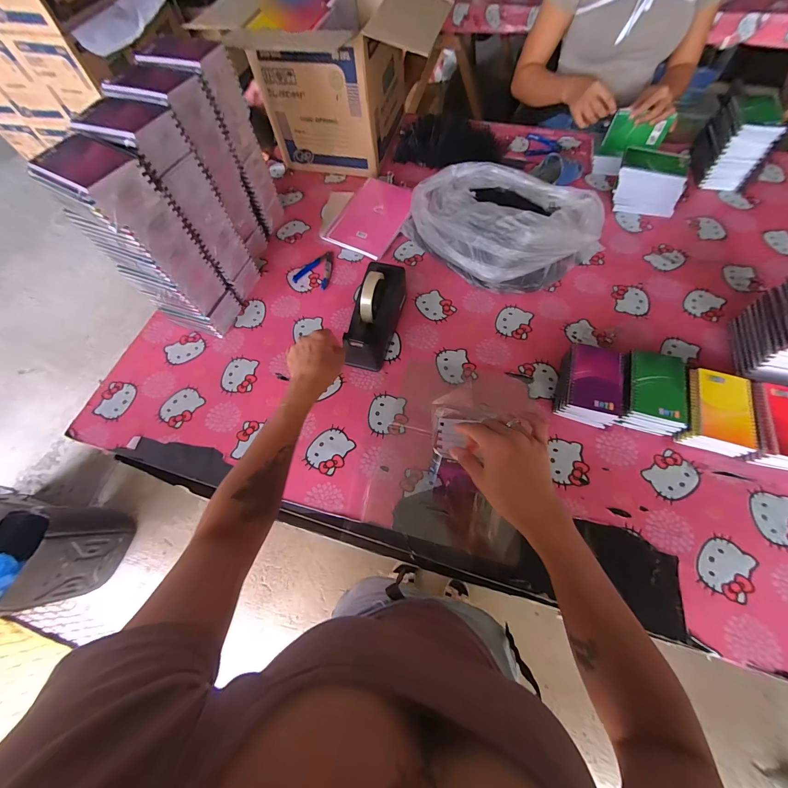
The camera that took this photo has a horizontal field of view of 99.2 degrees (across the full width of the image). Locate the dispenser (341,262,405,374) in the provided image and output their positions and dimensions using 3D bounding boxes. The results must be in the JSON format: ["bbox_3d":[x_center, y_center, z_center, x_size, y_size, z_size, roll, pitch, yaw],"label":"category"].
[{"bbox_3d":[-0.033,-0.155,0.665,0.081,0.120,0.209,10,65,8],"label":"dispenser"}]

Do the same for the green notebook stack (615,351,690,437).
[{"bbox_3d":[0.455,-0.004,0.596,0.097,0.057,0.141,15,66,10],"label":"green notebook stack"}]

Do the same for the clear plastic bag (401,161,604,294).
[{"bbox_3d":[0.231,-0.385,0.732,0.371,0.159,0.269,40,73,19],"label":"clear plastic bag"}]

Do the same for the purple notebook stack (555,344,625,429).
[{"bbox_3d":[0.352,-0.016,0.605,0.095,0.054,0.144,14,66,10],"label":"purple notebook stack"}]

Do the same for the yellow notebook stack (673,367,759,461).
[{"bbox_3d":[0.551,0.030,0.577,0.097,0.048,0.143,18,67,11],"label":"yellow notebook stack"}]

